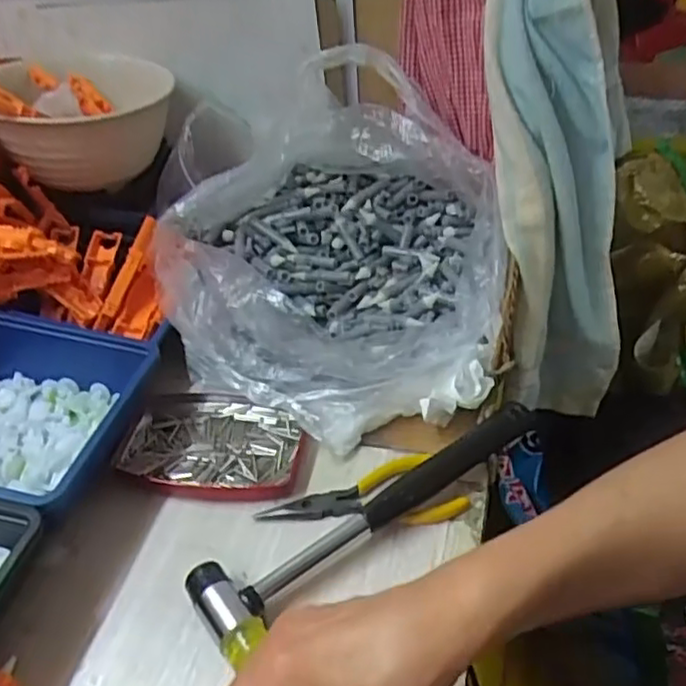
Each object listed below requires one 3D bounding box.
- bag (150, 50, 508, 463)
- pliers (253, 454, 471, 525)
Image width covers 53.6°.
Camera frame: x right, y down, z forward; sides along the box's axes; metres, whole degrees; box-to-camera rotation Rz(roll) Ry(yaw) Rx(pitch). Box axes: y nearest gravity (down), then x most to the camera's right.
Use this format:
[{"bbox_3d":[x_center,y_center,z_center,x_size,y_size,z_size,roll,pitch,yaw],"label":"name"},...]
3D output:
[{"bbox_3d":[-0.018,-0.084,0.533,0.243,0.164,0.328,-14,39,-13],"label":"bag"},{"bbox_3d":[0.011,0.097,0.412,0.118,0.019,0.049,-12,39,-11],"label":"pliers"}]

